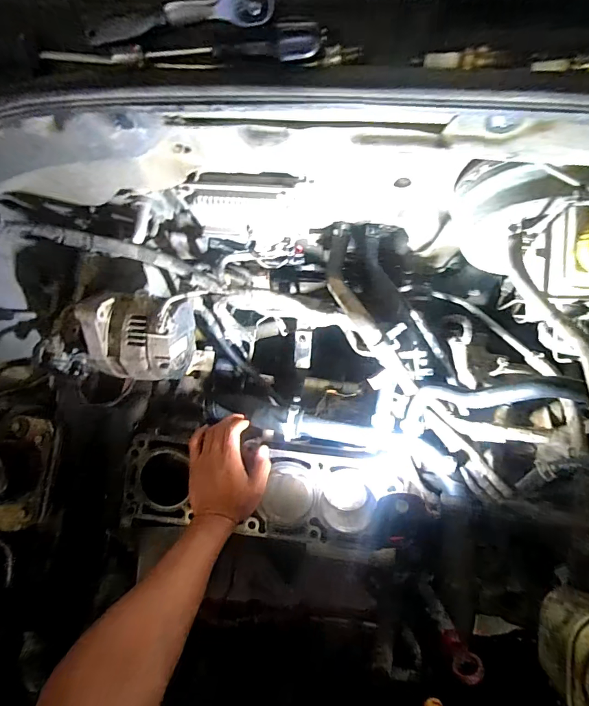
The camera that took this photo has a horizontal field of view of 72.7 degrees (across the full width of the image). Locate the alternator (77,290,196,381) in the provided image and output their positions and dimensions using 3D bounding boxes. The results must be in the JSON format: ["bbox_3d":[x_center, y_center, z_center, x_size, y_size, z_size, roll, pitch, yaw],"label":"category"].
[{"bbox_3d":[-0.232,-0.027,0.612,0.120,0.144,0.131,7,84,7],"label":"alternator"}]

